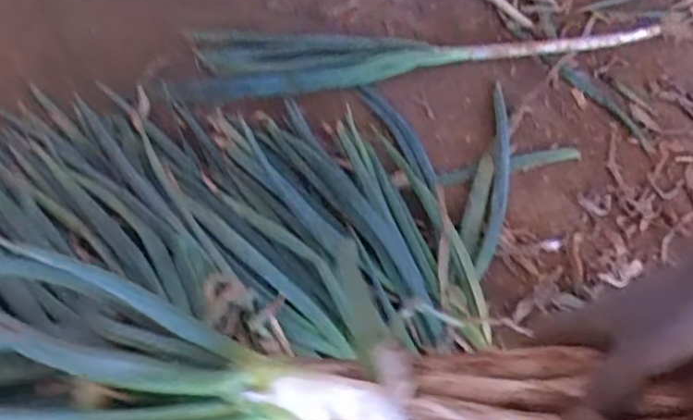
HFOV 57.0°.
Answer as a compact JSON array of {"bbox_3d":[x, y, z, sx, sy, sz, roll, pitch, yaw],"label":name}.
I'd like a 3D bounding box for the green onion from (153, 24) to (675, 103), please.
[{"bbox_3d":[0.109,-0.270,1.049,0.767,0.033,0.149,-6,61,-5],"label":"green onion"}]

